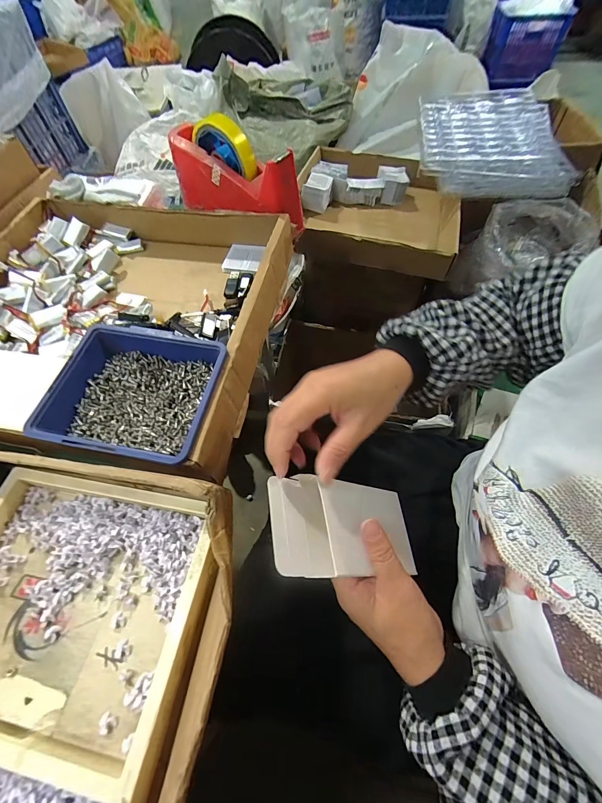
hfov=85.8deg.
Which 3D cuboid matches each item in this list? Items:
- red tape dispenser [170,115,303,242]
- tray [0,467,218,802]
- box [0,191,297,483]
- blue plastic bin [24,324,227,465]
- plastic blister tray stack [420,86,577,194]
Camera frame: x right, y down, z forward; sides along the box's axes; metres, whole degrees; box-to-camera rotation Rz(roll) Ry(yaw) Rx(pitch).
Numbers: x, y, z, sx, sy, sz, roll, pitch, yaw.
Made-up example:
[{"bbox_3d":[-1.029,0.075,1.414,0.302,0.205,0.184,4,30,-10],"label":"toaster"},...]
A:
[{"bbox_3d":[-0.093,-0.308,0.442,0.200,0.101,0.061,29,65,18],"label":"red tape dispenser"},{"bbox_3d":[-0.184,0.210,0.202,0.196,0.024,0.314,8,61,8],"label":"tray"},{"bbox_3d":[-0.224,-0.117,0.388,0.381,0.066,0.366,10,61,9],"label":"box"},{"bbox_3d":[-0.149,-0.005,0.302,0.144,0.045,0.124,8,61,8],"label":"blue plastic bin"},{"bbox_3d":[0.412,-0.572,0.712,0.302,0.075,0.312,4,60,5],"label":"plastic blister tray stack"}]

